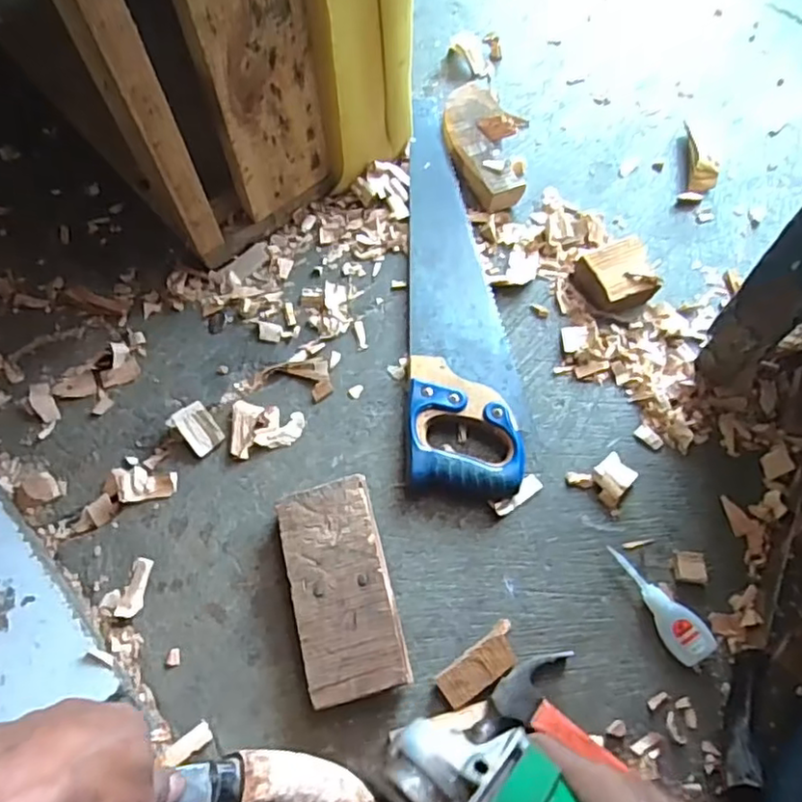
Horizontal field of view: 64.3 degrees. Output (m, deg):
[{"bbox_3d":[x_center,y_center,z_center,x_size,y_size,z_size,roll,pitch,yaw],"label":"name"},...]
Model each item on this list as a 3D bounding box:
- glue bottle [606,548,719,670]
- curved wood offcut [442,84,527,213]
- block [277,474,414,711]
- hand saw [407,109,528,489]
[{"bbox_3d":[0.214,0.170,0.538,0.033,0.020,0.106,-35,71,-14],"label":"glue bottle"},{"bbox_3d":[0.091,-0.294,0.735,0.070,0.032,0.172,-9,67,-4],"label":"curved wood offcut"},{"bbox_3d":[-0.050,0.157,0.539,0.081,0.040,0.170,-13,67,-5],"label":"block"},{"bbox_3d":[0.063,-0.129,0.667,0.110,0.029,0.463,1,67,1],"label":"hand saw"}]

